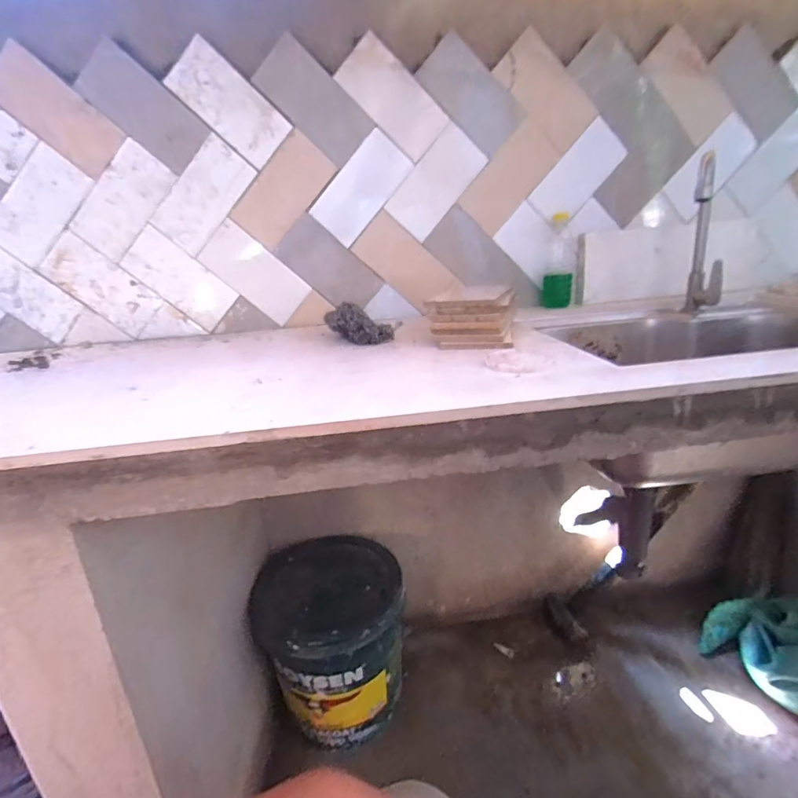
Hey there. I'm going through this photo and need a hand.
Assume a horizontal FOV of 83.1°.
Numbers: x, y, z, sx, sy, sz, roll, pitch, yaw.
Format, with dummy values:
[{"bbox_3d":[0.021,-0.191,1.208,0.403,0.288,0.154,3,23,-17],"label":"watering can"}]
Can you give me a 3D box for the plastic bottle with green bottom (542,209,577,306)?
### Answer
[{"bbox_3d":[0.325,-0.277,0.912,0.064,0.171,0.070,4,21,23],"label":"plastic bottle with green bottom"}]

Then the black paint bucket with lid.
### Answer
[{"bbox_3d":[-0.134,0.522,0.986,0.282,0.305,0.310,-3,19,1],"label":"black paint bucket with lid"}]

